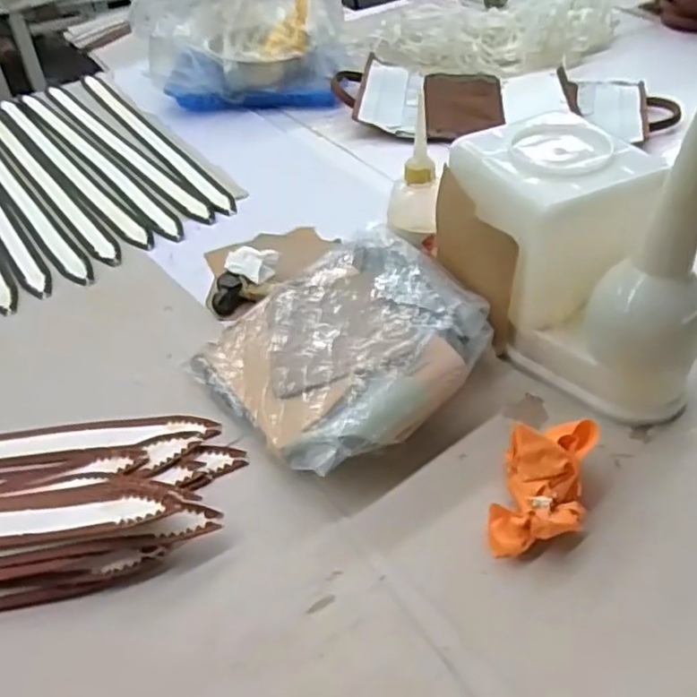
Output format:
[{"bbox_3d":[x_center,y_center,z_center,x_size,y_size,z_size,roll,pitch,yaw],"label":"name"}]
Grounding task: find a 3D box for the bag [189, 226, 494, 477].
[{"bbox_3d":[0.002,-0.008,0.592,0.227,0.064,0.219,-28,45,-25],"label":"bag"}]

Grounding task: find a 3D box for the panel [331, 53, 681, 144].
[{"bbox_3d":[0.227,-0.377,1.038,0.483,0.031,0.265,2,40,3],"label":"panel"}]

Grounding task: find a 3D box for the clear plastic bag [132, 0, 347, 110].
[{"bbox_3d":[-0.172,-0.484,1.047,0.329,0.176,0.218,-6,39,-1],"label":"clear plastic bag"}]

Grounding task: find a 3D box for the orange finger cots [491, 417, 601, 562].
[{"bbox_3d":[0.135,0.087,0.471,0.058,0.054,0.100,11,42,18],"label":"orange finger cots"}]

